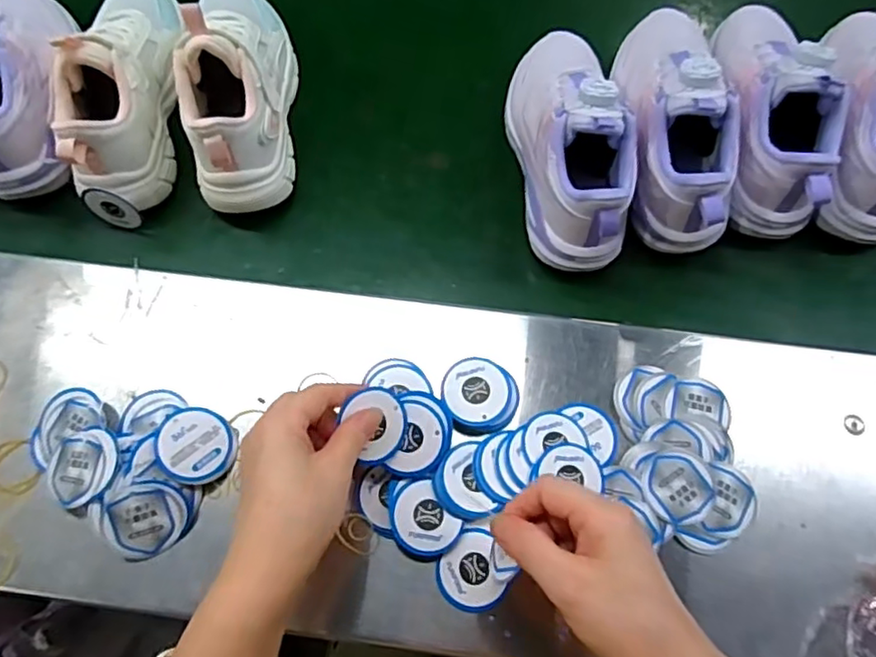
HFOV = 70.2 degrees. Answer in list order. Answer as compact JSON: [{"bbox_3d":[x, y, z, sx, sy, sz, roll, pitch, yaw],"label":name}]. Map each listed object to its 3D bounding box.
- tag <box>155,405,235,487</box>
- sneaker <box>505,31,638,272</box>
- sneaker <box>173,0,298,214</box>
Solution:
[{"bbox_3d":[-0.167,0.080,0.428,0.048,0.005,0.050,10,66,-23],"label":"tag"},{"bbox_3d":[0.108,-0.160,0.498,0.086,0.102,0.218,-8,70,-1],"label":"sneaker"},{"bbox_3d":[-0.168,-0.214,0.525,0.074,0.112,0.217,-4,70,0],"label":"sneaker"}]

